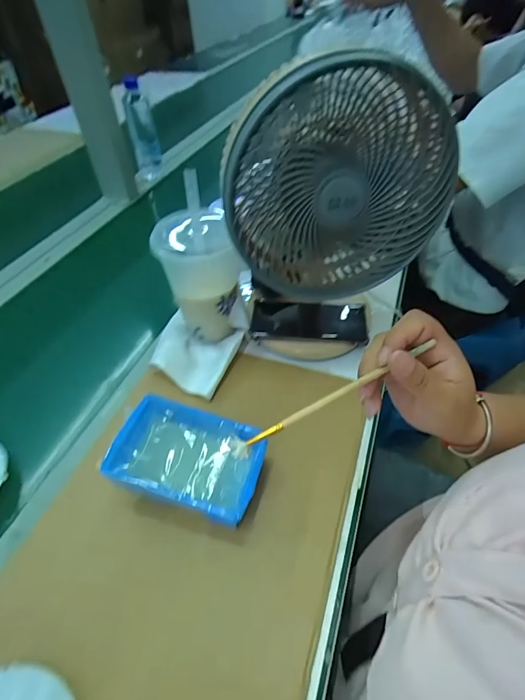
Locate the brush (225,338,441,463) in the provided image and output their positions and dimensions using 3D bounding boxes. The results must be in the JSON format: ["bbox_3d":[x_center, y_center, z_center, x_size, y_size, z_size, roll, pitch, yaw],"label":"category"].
[{"bbox_3d":[0.049,0.036,0.276,0.161,0.006,0.013,-29,48,3],"label":"brush"}]

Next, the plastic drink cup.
[{"bbox_3d":[-0.087,-0.116,0.509,0.098,0.201,0.101,-2,46,2],"label":"plastic drink cup"}]

